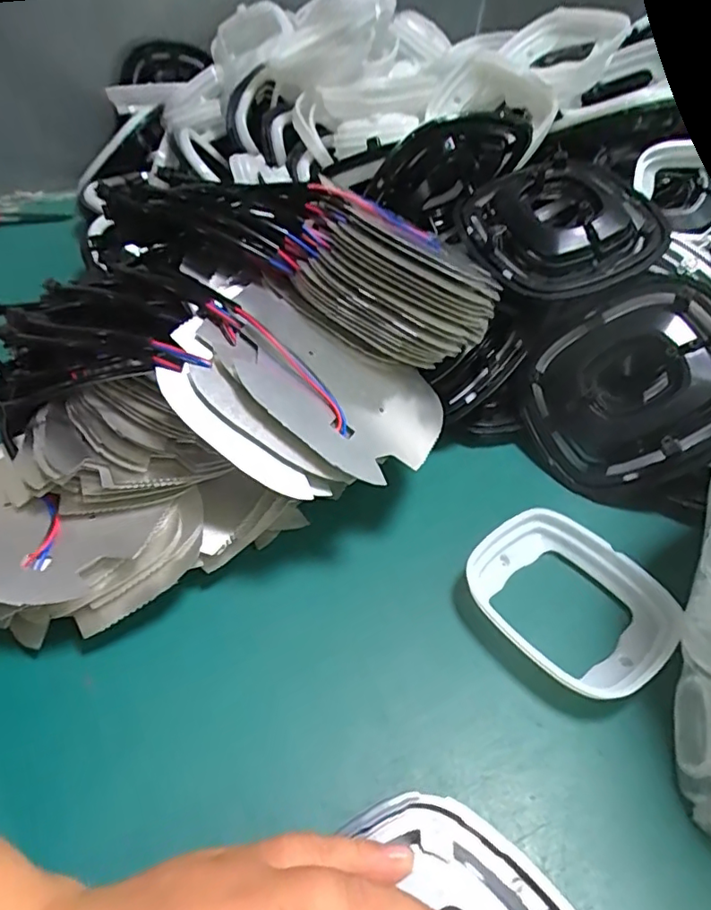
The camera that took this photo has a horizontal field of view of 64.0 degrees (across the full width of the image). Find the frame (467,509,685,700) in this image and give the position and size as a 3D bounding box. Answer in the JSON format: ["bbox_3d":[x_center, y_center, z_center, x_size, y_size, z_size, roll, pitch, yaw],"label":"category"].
[{"bbox_3d":[0.119,0.079,0.315,0.088,0.021,0.103,-29,52,-29],"label":"frame"}]

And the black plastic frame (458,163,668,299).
[{"bbox_3d":[0.147,-0.169,0.415,0.131,0.047,0.131,-24,60,-2],"label":"black plastic frame"}]

